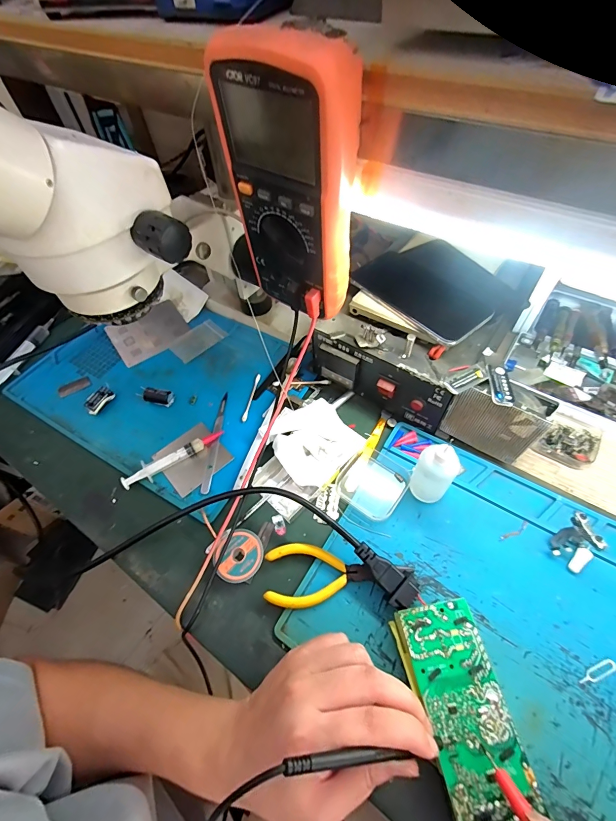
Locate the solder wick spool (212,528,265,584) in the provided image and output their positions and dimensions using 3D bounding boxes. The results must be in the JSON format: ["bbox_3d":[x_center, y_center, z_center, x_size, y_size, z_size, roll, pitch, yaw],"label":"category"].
[{"bbox_3d":[-0.063,0.136,0.336,0.042,0.014,0.045,-2,57,3],"label":"solder wick spool"}]

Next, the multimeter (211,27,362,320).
[{"bbox_3d":[-0.007,-0.151,0.258,0.088,0.169,0.048,28,63,21],"label":"multimeter"}]

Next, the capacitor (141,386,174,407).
[{"bbox_3d":[-0.186,-0.016,0.444,0.036,0.021,0.016,6,57,8],"label":"capacitor"}]

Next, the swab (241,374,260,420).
[{"bbox_3d":[-0.070,-0.017,0.444,0.006,0.004,0.070,8,58,9],"label":"swab"}]

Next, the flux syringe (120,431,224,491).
[{"bbox_3d":[-0.148,0.052,0.395,0.112,0.015,0.018,-32,60,-16],"label":"flux syringe"}]

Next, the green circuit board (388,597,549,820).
[{"bbox_3d":[0.109,0.214,0.257,0.059,0.020,0.131,-10,52,-2],"label":"green circuit board"}]

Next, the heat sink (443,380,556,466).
[{"bbox_3d":[0.185,0.008,0.359,0.081,0.087,0.031,27,63,20],"label":"heat sink"}]

